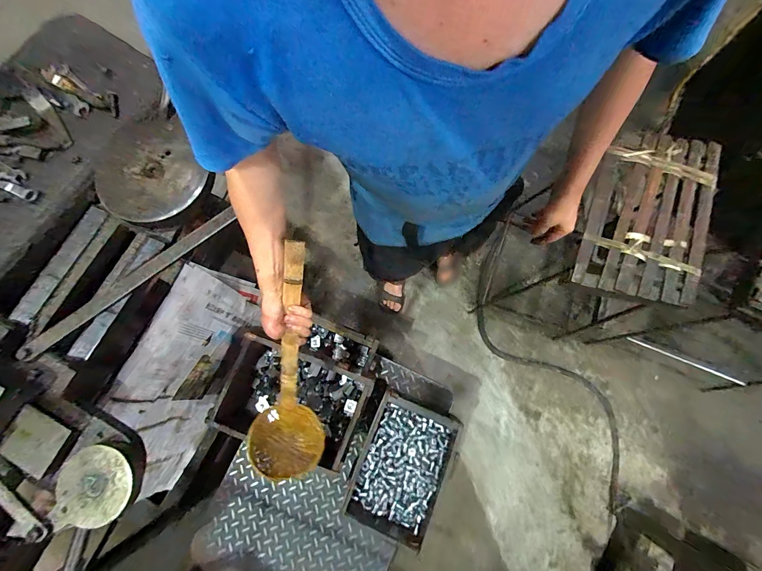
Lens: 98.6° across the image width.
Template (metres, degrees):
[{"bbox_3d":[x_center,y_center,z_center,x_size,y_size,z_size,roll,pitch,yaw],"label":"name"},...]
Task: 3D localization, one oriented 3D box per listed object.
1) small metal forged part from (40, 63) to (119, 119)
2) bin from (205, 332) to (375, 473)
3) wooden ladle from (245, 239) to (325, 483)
[{"bbox_3d":[-0.573,-0.381,0.625,0.191,0.026,0.044,30,83,10],"label":"small metal forged part"},{"bbox_3d":[-0.224,0.294,0.862,0.339,0.128,0.224,19,81,8],"label":"bin"},{"bbox_3d":[-0.154,0.154,0.589,0.134,0.085,0.473,12,112,1],"label":"wooden ladle"}]

